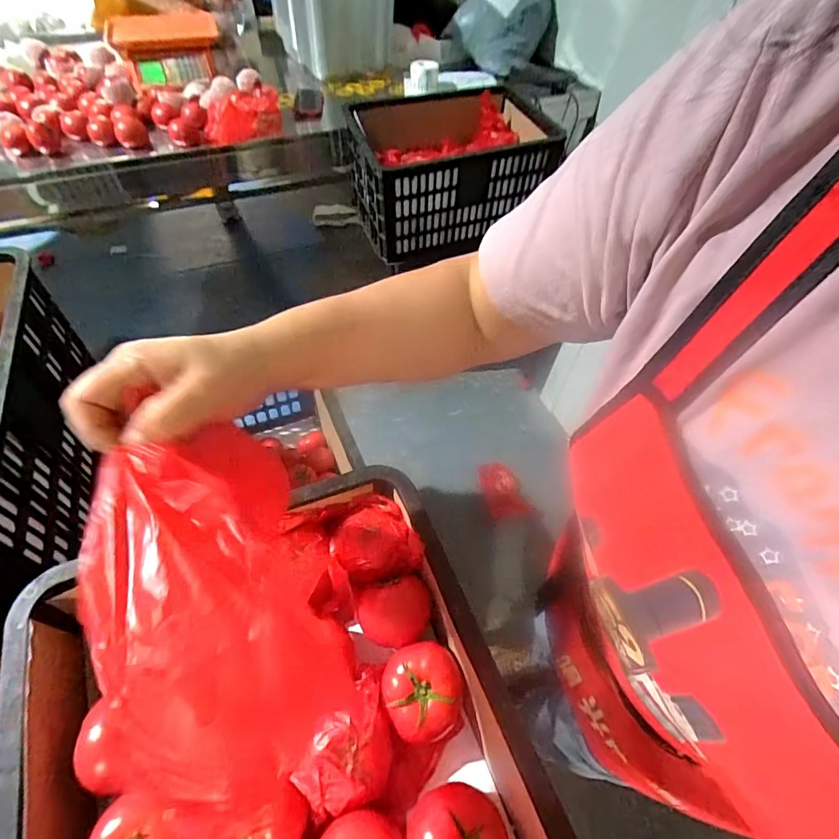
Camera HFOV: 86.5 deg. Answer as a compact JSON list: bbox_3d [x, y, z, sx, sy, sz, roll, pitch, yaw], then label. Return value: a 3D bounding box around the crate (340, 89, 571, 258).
[{"bbox_3d":[0.090,-0.627,1.169,0.489,0.241,0.304,-16,57,-12],"label":"crate"}]

